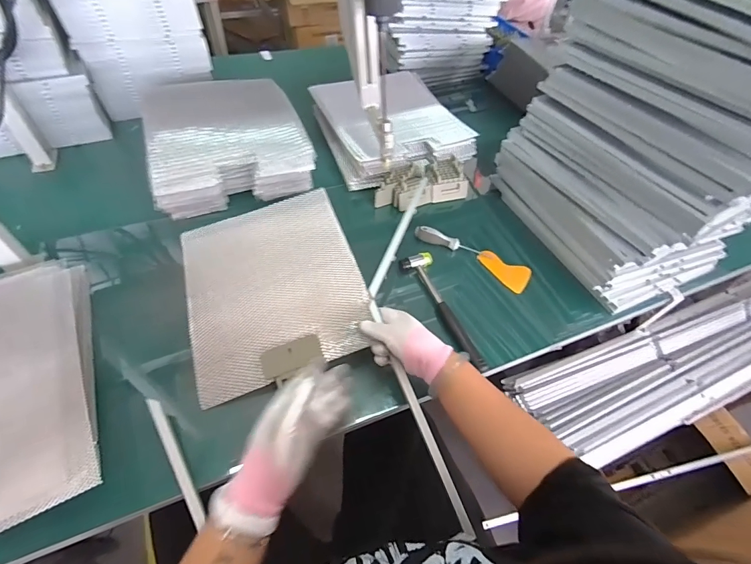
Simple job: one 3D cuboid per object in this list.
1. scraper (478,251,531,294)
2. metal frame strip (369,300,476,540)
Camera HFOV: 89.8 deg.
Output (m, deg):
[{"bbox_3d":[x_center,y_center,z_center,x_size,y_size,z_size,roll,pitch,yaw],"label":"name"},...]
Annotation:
[{"bbox_3d":[0.247,-0.025,0.732,0.104,0.011,0.061,33,57,19],"label":"scraper"},{"bbox_3d":[0.056,0.173,0.520,0.014,0.009,0.327,-17,70,-17],"label":"metal frame strip"}]

